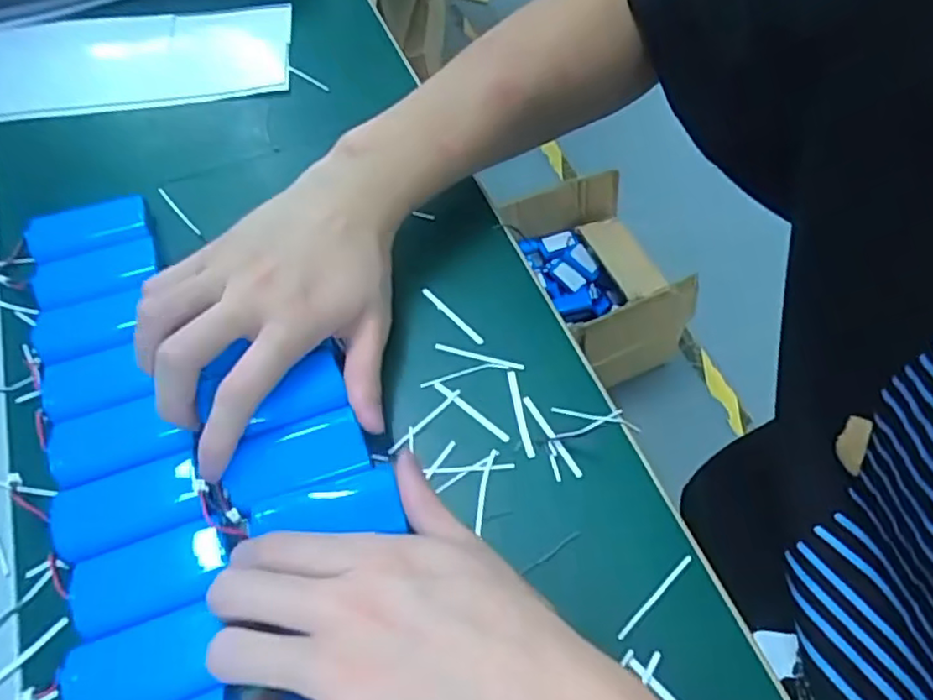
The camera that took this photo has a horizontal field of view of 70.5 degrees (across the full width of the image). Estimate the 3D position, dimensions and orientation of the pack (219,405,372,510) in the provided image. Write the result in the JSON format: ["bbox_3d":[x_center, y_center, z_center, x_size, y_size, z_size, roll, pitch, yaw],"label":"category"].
[{"bbox_3d":[-0.083,0.053,0.321,0.067,0.013,0.033,-17,59,-12],"label":"pack"}]

